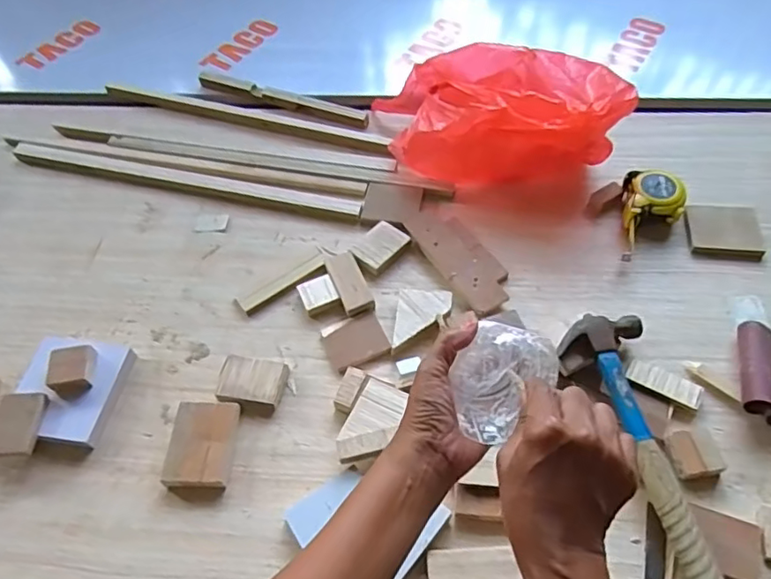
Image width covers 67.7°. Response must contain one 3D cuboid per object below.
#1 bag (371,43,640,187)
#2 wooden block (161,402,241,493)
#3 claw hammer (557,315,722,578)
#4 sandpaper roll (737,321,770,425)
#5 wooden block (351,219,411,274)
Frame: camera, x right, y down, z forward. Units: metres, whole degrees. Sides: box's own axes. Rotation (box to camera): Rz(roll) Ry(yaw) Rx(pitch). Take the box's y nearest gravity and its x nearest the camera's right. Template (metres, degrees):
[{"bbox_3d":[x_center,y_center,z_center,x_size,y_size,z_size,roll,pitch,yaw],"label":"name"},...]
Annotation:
[{"bbox_3d":[0.153,-0.227,0.748,0.280,0.117,0.154,14,55,12],"label":"bag"},{"bbox_3d":[-0.183,0.155,0.571,0.062,0.020,0.085,3,54,4],"label":"wooden block"},{"bbox_3d":[0.228,0.151,0.535,0.095,0.043,0.279,-3,54,0],"label":"claw hammer"},{"bbox_3d":[0.380,0.082,0.580,0.043,0.030,0.106,16,56,13],"label":"sandpaper roll"},{"bbox_3d":[-0.008,-0.052,0.709,0.051,0.019,0.067,35,62,25],"label":"wooden block"}]

